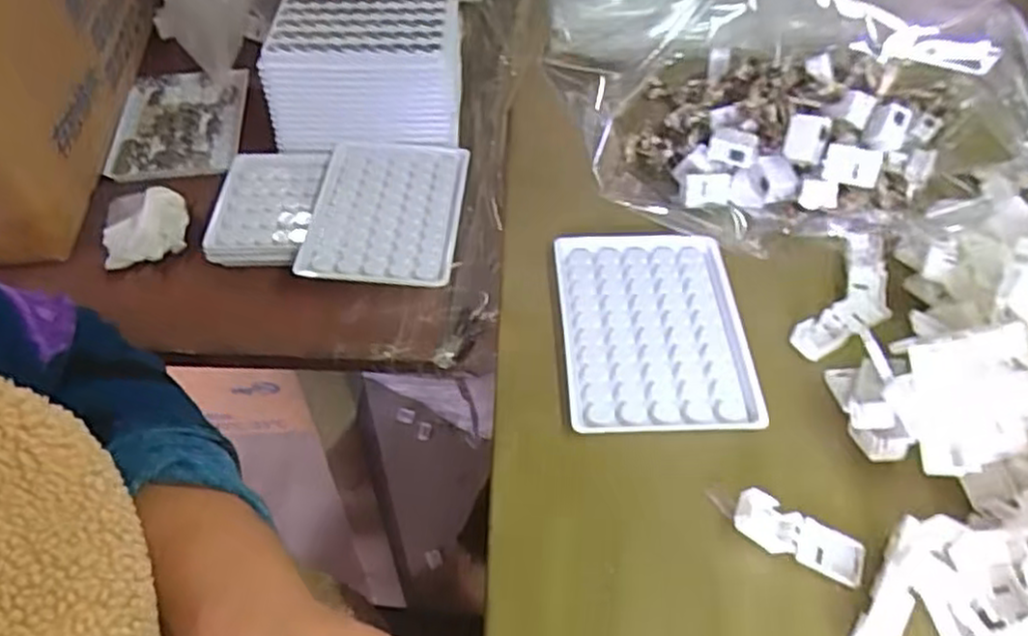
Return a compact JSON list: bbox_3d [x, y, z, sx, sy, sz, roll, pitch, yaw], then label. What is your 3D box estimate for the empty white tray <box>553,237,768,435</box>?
[{"bbox_3d":[0.073,0.004,0.393,0.094,0.009,0.123,-1,50,-1],"label":"empty white tray"}]

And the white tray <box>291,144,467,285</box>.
[{"bbox_3d":[-0.084,-0.068,0.482,0.097,0.017,0.117,-1,47,5],"label":"white tray"}]

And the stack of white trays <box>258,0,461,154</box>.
[{"bbox_3d":[-0.104,-0.179,0.532,0.132,0.059,0.097,0,52,-1],"label":"stack of white trays"}]

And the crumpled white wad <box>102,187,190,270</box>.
[{"bbox_3d":[-0.243,-0.065,0.490,0.054,0.025,0.058,-15,52,-12],"label":"crumpled white wad"}]

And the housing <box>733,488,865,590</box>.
[{"bbox_3d":[0.121,0.093,0.319,0.057,0.010,0.020,26,54,3],"label":"housing"}]

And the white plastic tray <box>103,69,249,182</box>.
[{"bbox_3d":[-0.254,-0.149,0.573,0.089,0.016,0.121,-6,49,-1],"label":"white plastic tray"}]

